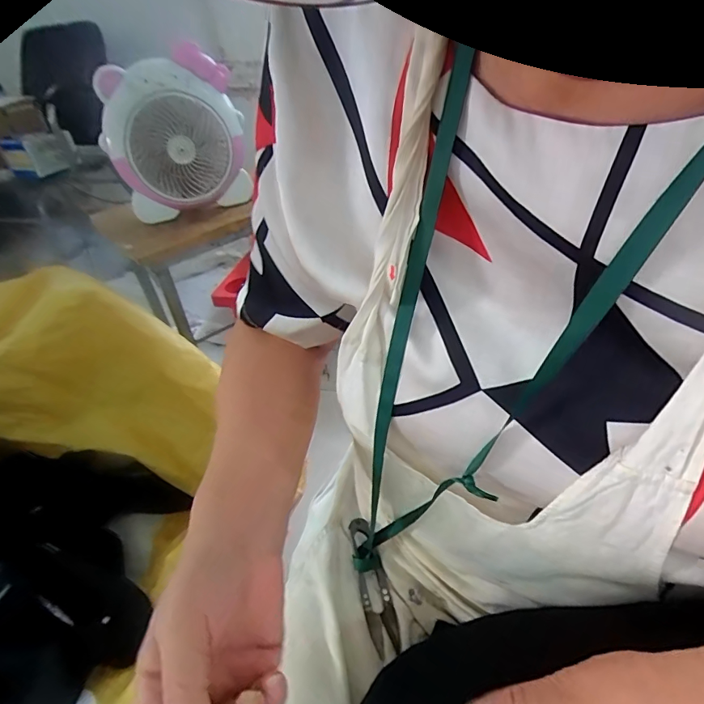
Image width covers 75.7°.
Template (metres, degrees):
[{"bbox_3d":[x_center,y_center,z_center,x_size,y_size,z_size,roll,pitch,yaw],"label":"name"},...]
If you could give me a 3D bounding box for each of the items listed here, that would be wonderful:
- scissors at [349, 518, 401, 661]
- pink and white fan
[{"bbox_3d":[0.017,0.189,0.373,0.024,0.005,0.101,-12,53,-8],"label":"scissors"},{"bbox_3d":[-0.342,-0.416,0.884,0.245,0.260,0.124,-17,40,-14],"label":"pink and white fan"}]

